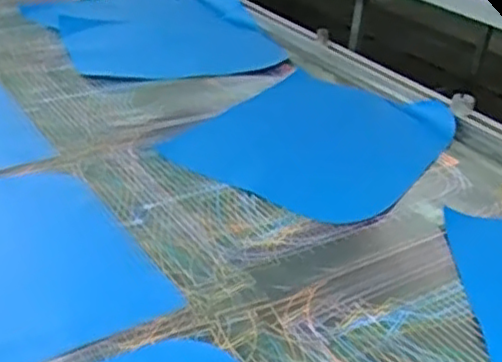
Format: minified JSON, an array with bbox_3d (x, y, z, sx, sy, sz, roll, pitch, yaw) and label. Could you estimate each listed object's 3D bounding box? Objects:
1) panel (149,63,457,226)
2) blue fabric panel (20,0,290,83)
[{"bbox_3d":[0.117,-0.070,1.096,0.345,0.014,0.438,24,38,28],"label":"panel"},{"bbox_3d":[-0.198,-0.317,1.385,0.427,0.045,0.467,-19,39,-31],"label":"blue fabric panel"}]

